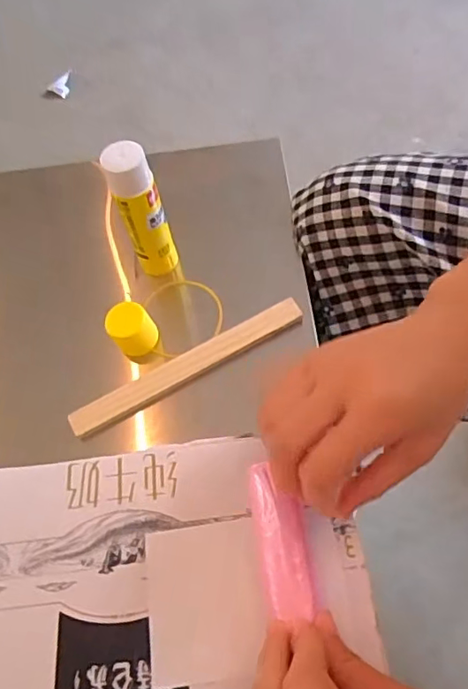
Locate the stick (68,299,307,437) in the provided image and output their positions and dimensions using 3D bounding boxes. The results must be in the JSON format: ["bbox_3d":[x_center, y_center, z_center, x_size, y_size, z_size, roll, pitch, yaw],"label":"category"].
[{"bbox_3d":[-0.030,0.014,0.366,0.172,0.008,0.018,-28,60,-10],"label":"stick"}]

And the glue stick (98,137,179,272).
[{"bbox_3d":[-0.064,-0.091,0.373,0.030,0.103,0.026,-23,59,-7],"label":"glue stick"}]

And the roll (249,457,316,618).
[{"bbox_3d":[0.025,0.104,0.290,0.027,0.024,0.079,-13,63,-3],"label":"roll"}]

